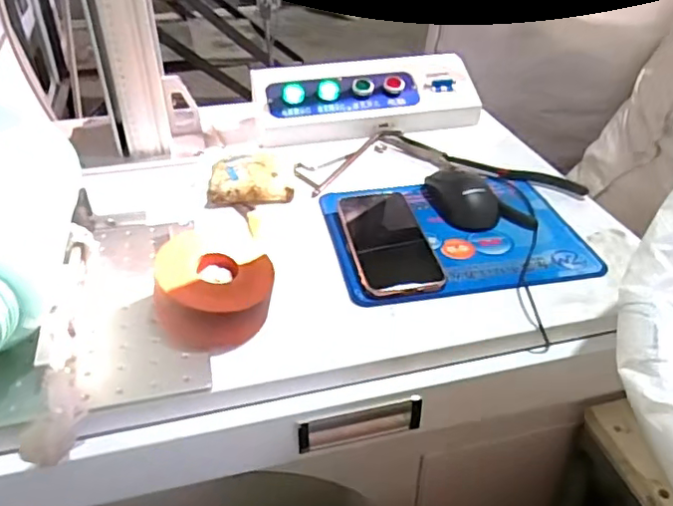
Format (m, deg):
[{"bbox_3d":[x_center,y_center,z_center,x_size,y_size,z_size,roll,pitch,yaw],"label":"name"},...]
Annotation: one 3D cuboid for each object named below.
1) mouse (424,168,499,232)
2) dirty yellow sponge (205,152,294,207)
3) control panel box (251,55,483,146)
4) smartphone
[{"bbox_3d":[0.142,-0.071,0.661,0.072,0.037,0.106,-2,36,-2],"label":"mouse"},{"bbox_3d":[-0.107,-0.088,0.702,0.095,0.027,0.091,-7,37,-9],"label":"dirty yellow sponge"},{"bbox_3d":[0.043,-0.223,0.848,0.320,0.076,0.124,-7,37,-9],"label":"control panel box"},{"bbox_3d":[0.051,-0.017,0.604,0.078,0.010,0.163,-7,40,-7],"label":"smartphone"}]

